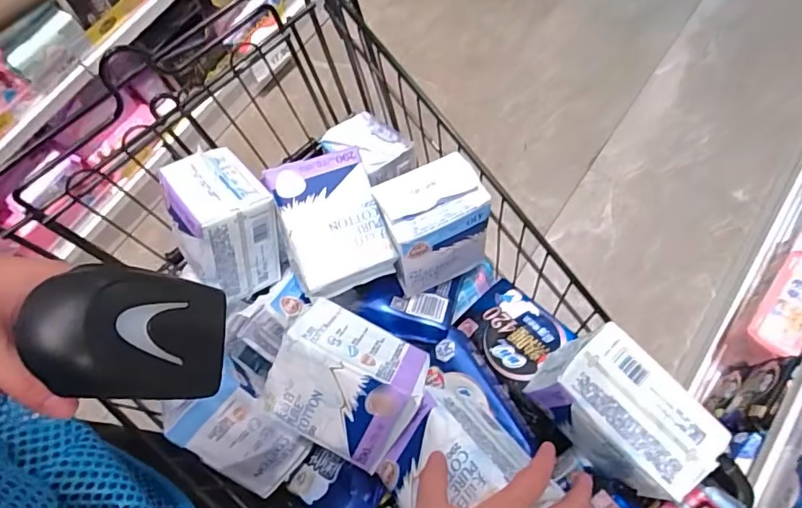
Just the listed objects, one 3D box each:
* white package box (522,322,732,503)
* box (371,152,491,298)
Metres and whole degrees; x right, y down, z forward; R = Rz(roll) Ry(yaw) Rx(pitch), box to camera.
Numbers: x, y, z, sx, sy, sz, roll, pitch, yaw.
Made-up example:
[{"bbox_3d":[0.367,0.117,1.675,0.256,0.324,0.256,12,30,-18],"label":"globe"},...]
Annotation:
[{"bbox_3d":[0.187,0.135,0.436,0.085,0.086,0.132,-39,74,-10],"label":"white package box"},{"bbox_3d":[0.032,-0.029,0.520,0.095,0.112,0.086,-22,71,-5],"label":"box"}]

